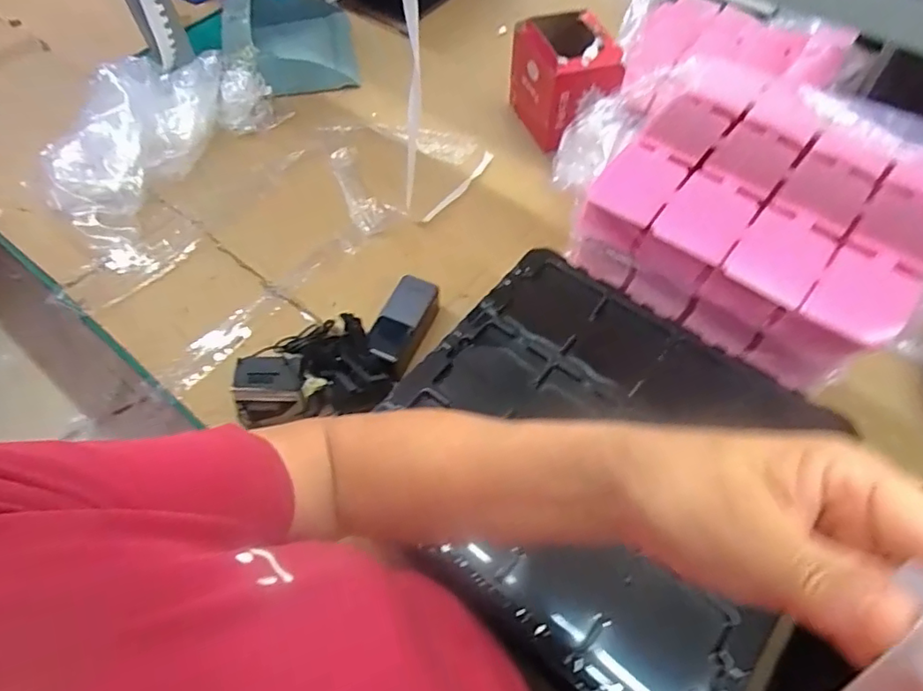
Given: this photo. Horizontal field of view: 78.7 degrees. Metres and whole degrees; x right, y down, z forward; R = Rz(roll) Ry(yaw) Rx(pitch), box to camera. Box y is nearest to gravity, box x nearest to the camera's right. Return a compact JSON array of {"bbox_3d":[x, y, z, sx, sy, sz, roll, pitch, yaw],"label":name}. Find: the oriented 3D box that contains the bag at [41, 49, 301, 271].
[{"bbox_3d":[-0.503,-0.321,0.897,0.279,0.083,0.434,12,59,9],"label":"bag"}]

